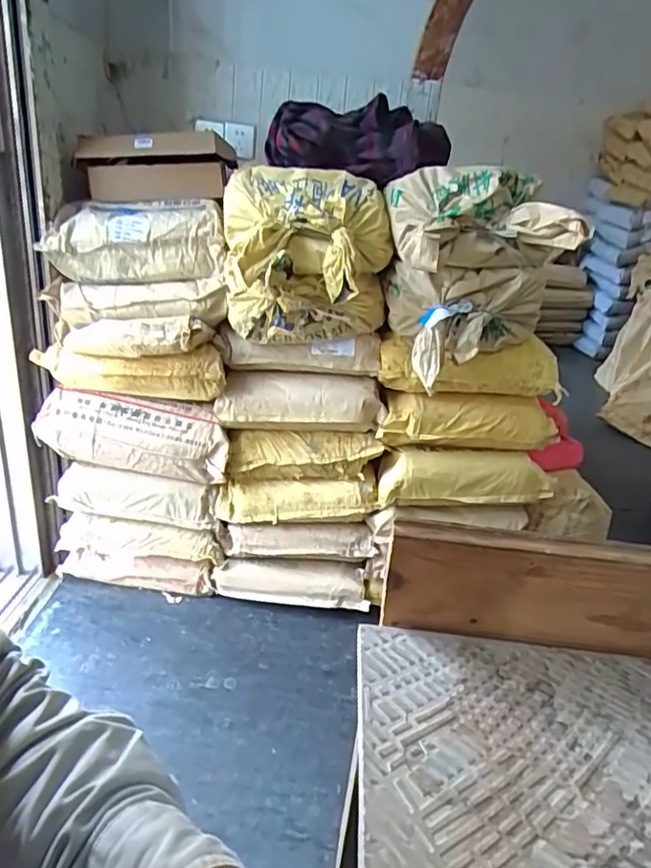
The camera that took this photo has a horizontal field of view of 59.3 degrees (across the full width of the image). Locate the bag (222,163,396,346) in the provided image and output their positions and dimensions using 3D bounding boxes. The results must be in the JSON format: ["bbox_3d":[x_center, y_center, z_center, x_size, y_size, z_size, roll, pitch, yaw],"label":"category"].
[{"bbox_3d":[-0.052,-0.380,1.270,0.383,0.354,0.245,7,24,3],"label":"bag"}]

